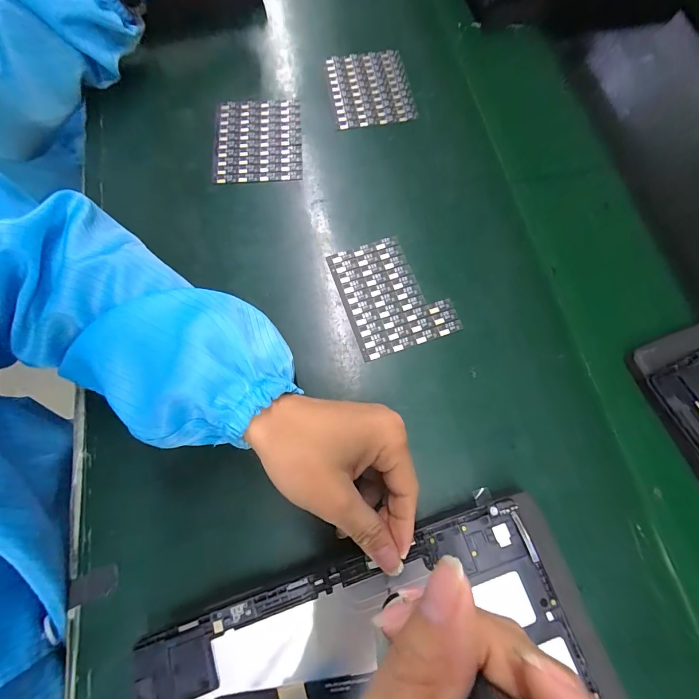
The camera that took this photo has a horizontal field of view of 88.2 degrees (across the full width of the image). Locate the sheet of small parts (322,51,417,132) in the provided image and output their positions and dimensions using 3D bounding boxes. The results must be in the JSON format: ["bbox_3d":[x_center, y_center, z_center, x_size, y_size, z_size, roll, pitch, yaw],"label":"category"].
[{"bbox_3d":[0.021,-0.274,0.378,0.085,0.007,0.097,-8,71,-3],"label":"sheet of small parts"}]

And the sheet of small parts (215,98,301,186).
[{"bbox_3d":[-0.090,-0.206,0.356,0.083,0.006,0.098,-4,72,0],"label":"sheet of small parts"}]

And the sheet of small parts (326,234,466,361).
[{"bbox_3d":[0.035,-0.048,0.300,0.082,0.004,0.098,-18,72,-7],"label":"sheet of small parts"}]

